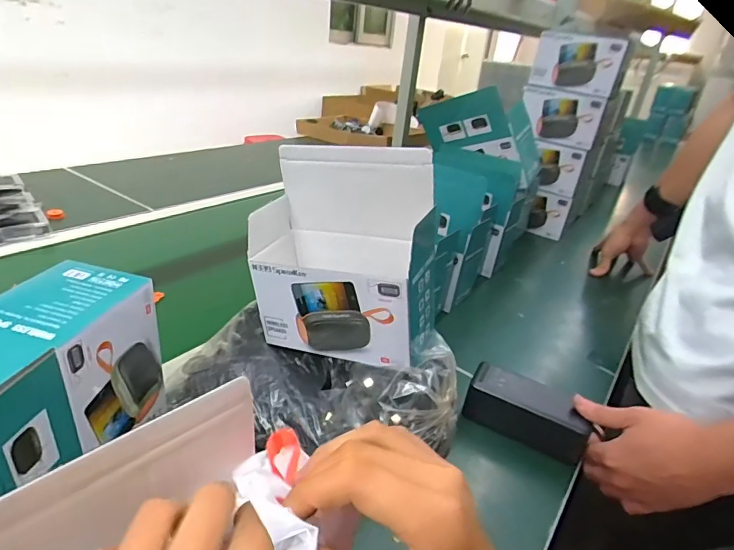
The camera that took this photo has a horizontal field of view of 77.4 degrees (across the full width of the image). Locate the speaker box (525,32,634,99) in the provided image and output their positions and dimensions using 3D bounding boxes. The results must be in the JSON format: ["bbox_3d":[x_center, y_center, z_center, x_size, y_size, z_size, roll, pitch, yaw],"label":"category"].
[{"bbox_3d":[0.455,-0.456,0.990,0.054,0.106,0.181,-19,37,-39],"label":"speaker box"}]

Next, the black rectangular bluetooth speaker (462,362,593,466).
[{"bbox_3d":[0.175,0.155,0.512,0.129,0.059,0.049,17,30,19],"label":"black rectangular bluetooth speaker"}]

